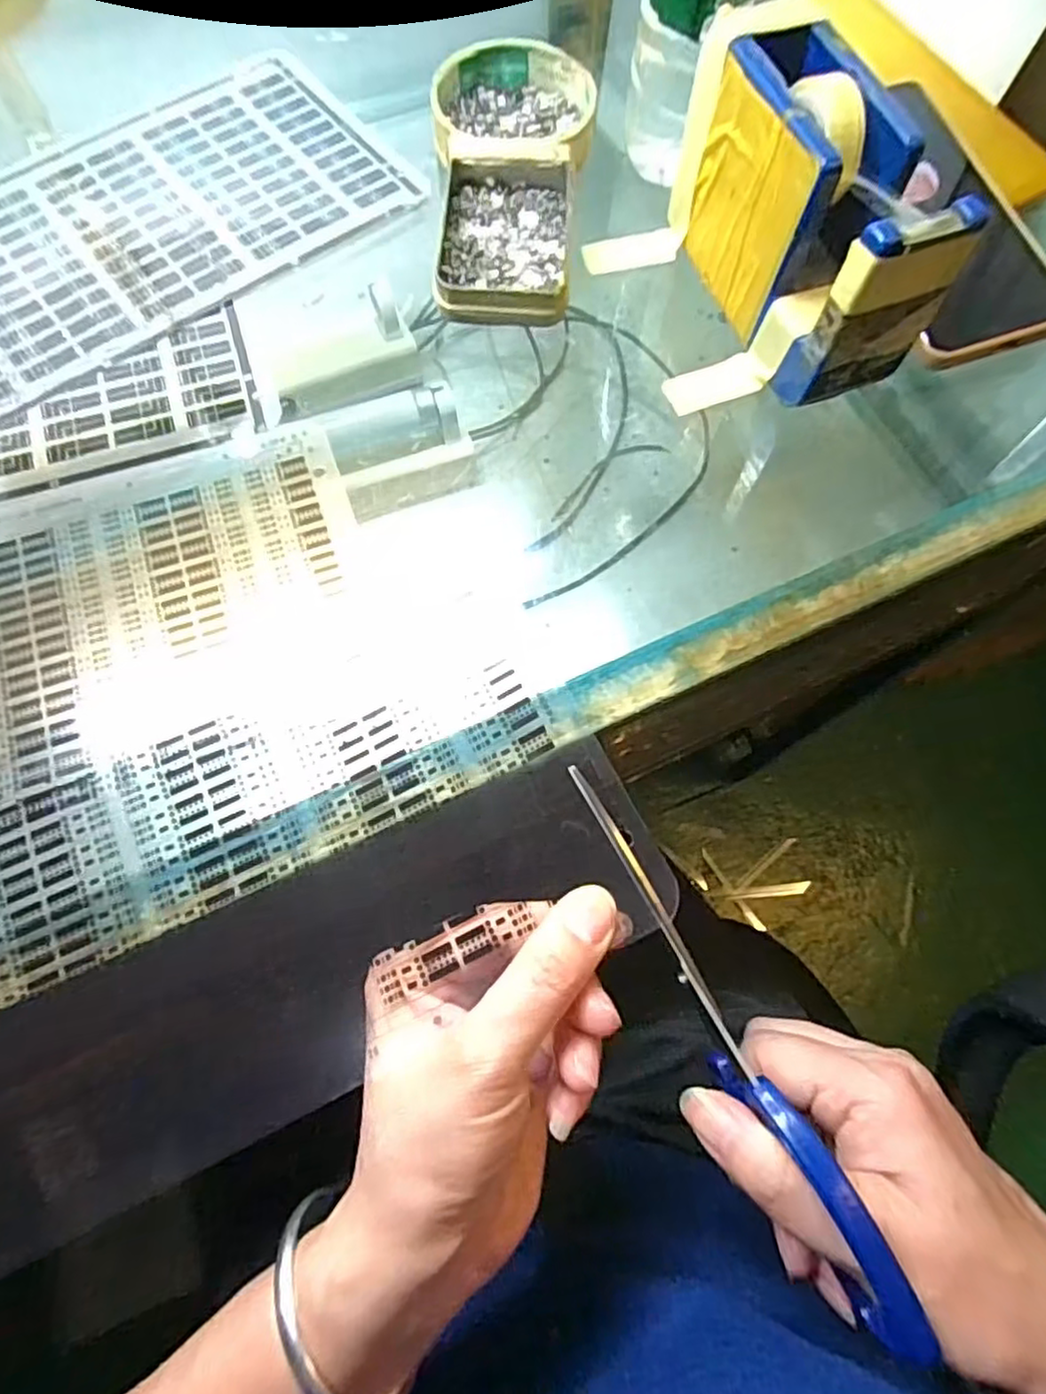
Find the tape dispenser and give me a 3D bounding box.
[{"bbox_3d":[0.114,-0.197,0.280,0.046,0.081,0.135,-21,72,-9],"label":"tape dispenser"}]

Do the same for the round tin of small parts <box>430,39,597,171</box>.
[{"bbox_3d":[-0.004,-0.298,0.345,0.081,0.017,0.082,0,70,-1],"label":"round tin of small parts"}]

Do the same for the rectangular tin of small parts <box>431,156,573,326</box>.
[{"bbox_3d":[-0.008,-0.217,0.318,0.060,0.015,0.099,3,70,0],"label":"rectangular tin of small parts"}]

